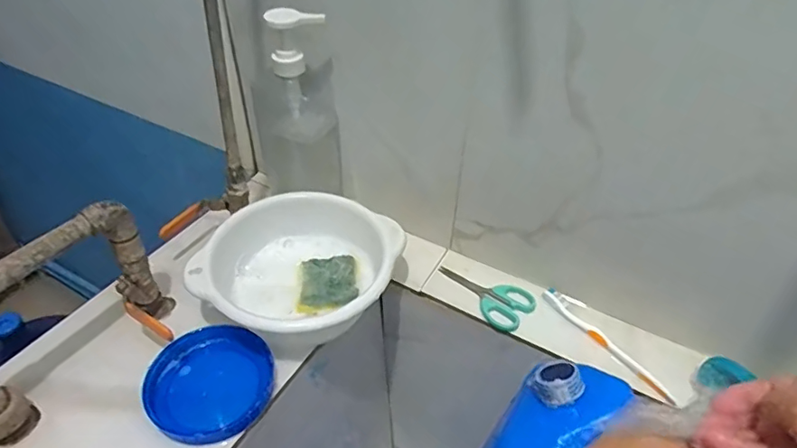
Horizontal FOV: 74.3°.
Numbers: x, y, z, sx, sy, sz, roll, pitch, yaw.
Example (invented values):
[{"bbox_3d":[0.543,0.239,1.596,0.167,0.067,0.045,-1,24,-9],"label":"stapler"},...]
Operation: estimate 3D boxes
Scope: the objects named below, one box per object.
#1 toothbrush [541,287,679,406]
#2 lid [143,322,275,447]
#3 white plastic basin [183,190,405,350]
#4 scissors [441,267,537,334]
[{"bbox_3d":[0.231,0.133,0.590,0.019,0.018,0.172,-26,49,-27],"label":"toothbrush"},{"bbox_3d":[-0.191,0.162,0.539,0.121,0.028,0.119,1,42,-1],"label":"lid"},{"bbox_3d":[-0.109,0.053,0.599,0.195,0.079,0.198,1,42,-1],"label":"white plastic basin"},{"bbox_3d":[0.108,0.081,0.648,0.063,0.010,0.120,-30,51,-31],"label":"scissors"}]

